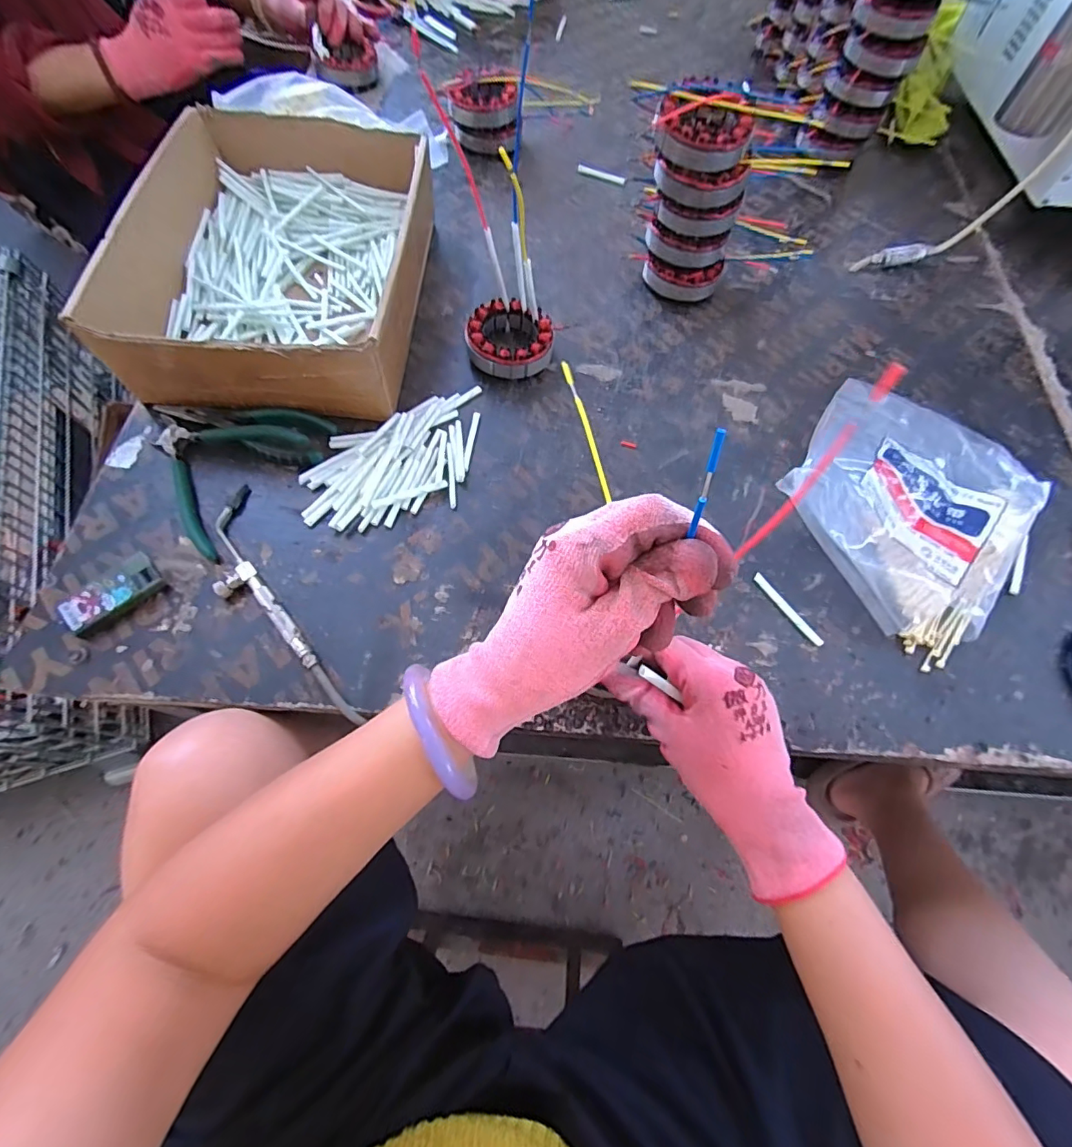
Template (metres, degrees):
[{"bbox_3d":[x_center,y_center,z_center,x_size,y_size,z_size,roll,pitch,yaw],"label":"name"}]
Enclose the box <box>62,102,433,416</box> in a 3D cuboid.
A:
[{"bbox_3d":[-0.237,-0.320,0.496,0.242,0.081,0.351,4,66,-1],"label":"box"}]

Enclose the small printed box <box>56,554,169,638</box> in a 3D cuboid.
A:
[{"bbox_3d":[-0.323,0.017,0.387,0.069,0.015,0.031,-40,74,-18],"label":"small printed box"}]

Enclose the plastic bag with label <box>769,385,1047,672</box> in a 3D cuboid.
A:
[{"bbox_3d":[0.335,-0.074,0.440,0.198,0.070,0.246,39,70,14],"label":"plastic bag with label"}]

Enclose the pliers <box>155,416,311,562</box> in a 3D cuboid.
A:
[{"bbox_3d":[-0.273,-0.096,0.429,0.117,0.023,0.125,33,69,11],"label":"pliers"}]

